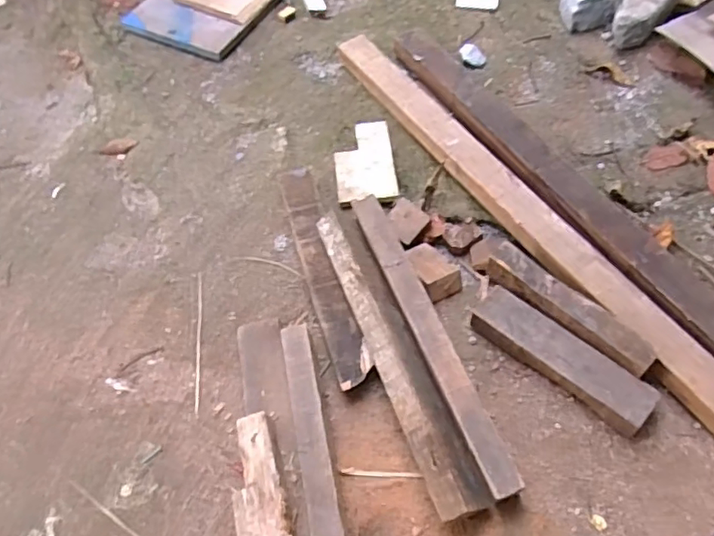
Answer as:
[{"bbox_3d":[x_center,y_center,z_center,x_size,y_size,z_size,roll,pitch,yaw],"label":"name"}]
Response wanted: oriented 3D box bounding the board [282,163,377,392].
[{"bbox_3d":[-0.053,-0.003,0.879,0.057,0.019,0.381,-20,60,2],"label":"board"}]

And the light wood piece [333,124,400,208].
[{"bbox_3d":[0.014,-0.180,1.024,0.100,0.023,0.184,-5,59,-1],"label":"light wood piece"}]

